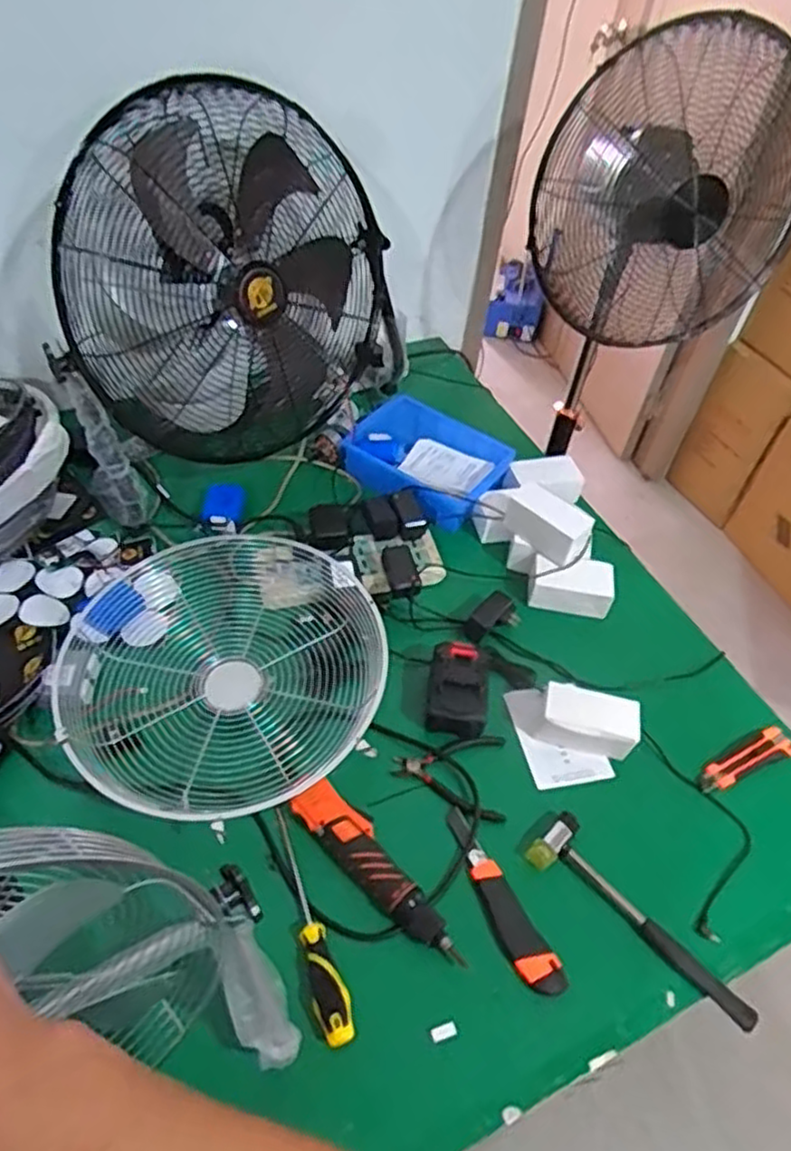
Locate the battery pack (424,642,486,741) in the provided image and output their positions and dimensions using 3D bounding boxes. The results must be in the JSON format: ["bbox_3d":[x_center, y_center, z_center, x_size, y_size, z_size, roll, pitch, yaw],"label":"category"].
[{"bbox_3d":[0.080,0.143,0.919,0.077,0.072,0.112,6,50,0],"label":"battery pack"}]

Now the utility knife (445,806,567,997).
[{"bbox_3d":[0.111,0.354,0.785,0.040,0.019,0.210,-20,55,-21],"label":"utility knife"}]

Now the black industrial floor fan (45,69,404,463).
[{"bbox_3d":[-0.215,-0.386,1.032,0.504,0.523,0.145,-34,61,-29],"label":"black industrial floor fan"}]

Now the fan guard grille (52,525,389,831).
[{"bbox_3d":[-0.208,0.110,0.902,0.394,0.090,0.401,3,50,-3],"label":"fan guard grille"}]

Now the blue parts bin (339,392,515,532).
[{"bbox_3d":[0.054,-0.193,1.207,0.251,0.075,0.198,34,55,21],"label":"blue parts bin"}]

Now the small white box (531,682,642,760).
[{"bbox_3d":[0.241,0.181,0.902,0.122,0.067,0.059,12,50,4],"label":"small white box"}]

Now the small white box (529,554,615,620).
[{"bbox_3d":[0.259,0.015,1.052,0.121,0.051,0.059,8,50,1],"label":"small white box"}]

